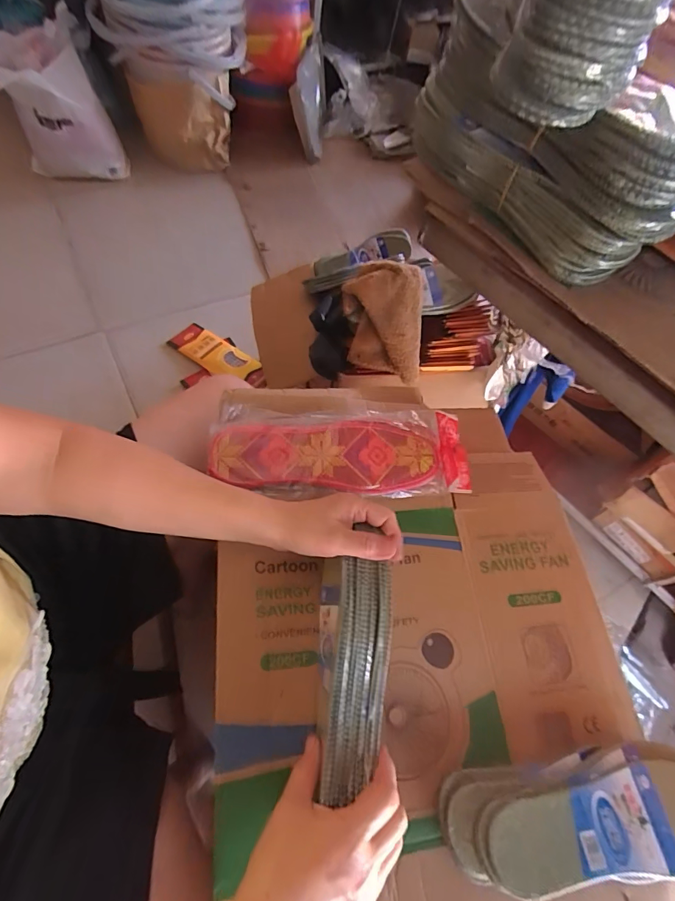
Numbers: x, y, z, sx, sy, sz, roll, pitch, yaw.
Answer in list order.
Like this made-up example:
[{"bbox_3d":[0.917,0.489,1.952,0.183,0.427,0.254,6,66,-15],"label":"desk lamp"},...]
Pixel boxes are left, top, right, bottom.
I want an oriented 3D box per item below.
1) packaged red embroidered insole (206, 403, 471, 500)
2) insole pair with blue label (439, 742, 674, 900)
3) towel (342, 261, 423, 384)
[{"bbox_3d":[0.012,0.000,0.491,0.302,0.020,0.107,1,70,-11],"label":"packaged red embroidered insole"},{"bbox_3d":[0.216,0.317,0.363,0.251,0.036,0.087,-1,64,-12],"label":"insole pair with blue label"},{"bbox_3d":[0.083,-0.227,0.745,0.128,0.039,0.198,2,104,9],"label":"towel"}]

